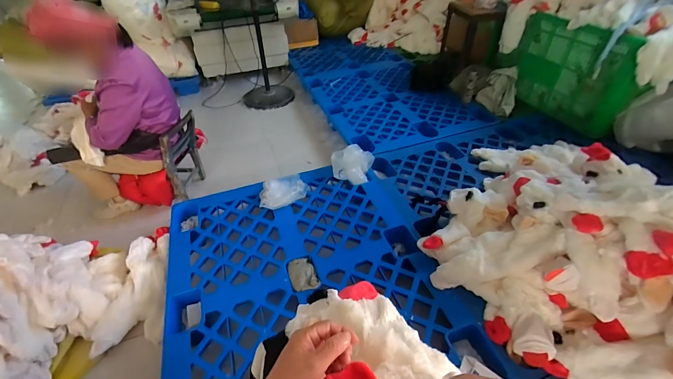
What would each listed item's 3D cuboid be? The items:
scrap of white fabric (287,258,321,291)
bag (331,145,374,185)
[{"bbox_3d":[-0.131,0.322,1.173,0.096,0.011,0.152,-18,44,-15],"label":"scrap of white fabric"},{"bbox_3d":[0.087,-0.137,1.606,0.220,0.162,0.190,0,41,4],"label":"bag"}]

